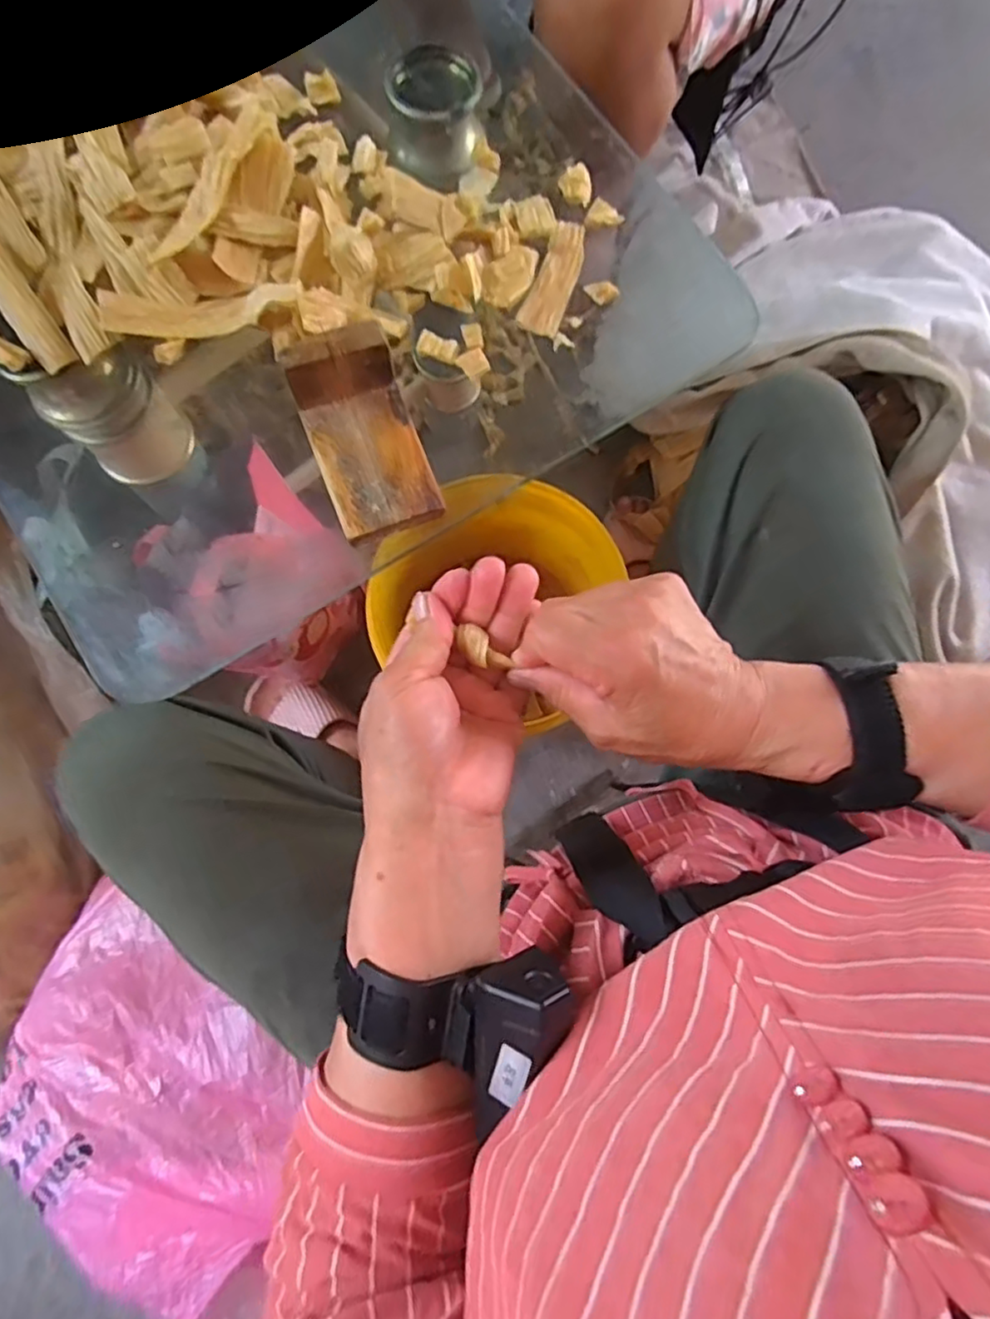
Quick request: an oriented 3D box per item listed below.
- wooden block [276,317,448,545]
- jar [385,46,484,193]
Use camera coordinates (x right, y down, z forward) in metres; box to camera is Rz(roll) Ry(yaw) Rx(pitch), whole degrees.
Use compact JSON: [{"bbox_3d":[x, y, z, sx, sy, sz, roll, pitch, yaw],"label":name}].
[{"bbox_3d":[-0.076,-0.131,0.377,0.061,0.045,0.103,-21,79,-6],"label":"wooden block"},{"bbox_3d":[-0.047,-0.418,0.503,0.067,0.054,0.071,0,77,-2],"label":"jar"}]

